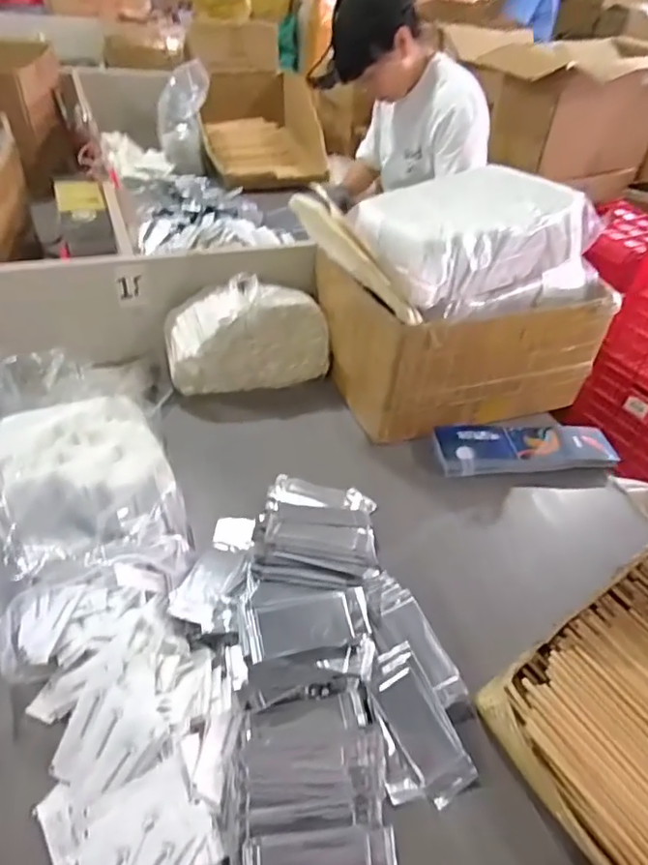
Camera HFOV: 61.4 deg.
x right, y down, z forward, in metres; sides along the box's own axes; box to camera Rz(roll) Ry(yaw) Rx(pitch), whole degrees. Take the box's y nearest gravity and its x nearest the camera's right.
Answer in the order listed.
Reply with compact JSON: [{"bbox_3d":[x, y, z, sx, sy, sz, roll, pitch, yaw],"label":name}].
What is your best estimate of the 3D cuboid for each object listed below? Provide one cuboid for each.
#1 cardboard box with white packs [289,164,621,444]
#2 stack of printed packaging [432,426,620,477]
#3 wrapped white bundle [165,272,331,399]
[{"bbox_3d":[0.194,-0.206,0.892,0.461,0.329,0.274,-10,44,-18],"label":"cardboard box with white packs"},{"bbox_3d":[0.315,0.022,0.856,0.274,0.035,0.097,0,41,-7],"label":"stack of printed packaging"},{"bbox_3d":[-0.125,-0.162,0.914,0.266,0.140,0.096,-4,42,-12],"label":"wrapped white bundle"}]

